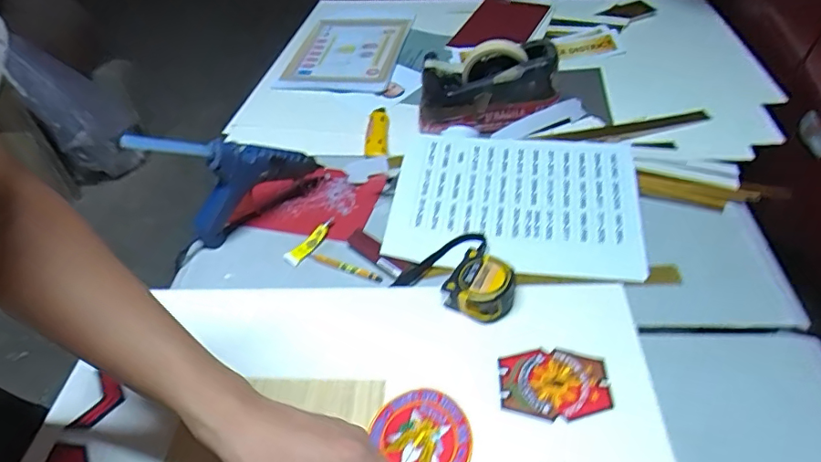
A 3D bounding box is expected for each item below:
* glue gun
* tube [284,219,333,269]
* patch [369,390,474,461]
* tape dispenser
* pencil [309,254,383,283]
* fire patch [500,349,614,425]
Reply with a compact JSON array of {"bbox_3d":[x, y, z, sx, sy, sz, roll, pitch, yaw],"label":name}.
[{"bbox_3d":[-0.213,-0.075,0.634,0.209,0.173,0.031,-30,48,-22],"label":"glue gun"},{"bbox_3d":[-0.123,0.013,0.654,0.024,0.013,0.081,26,53,30],"label":"tube"},{"bbox_3d":[0.015,0.183,0.462,0.076,0.009,0.089,-33,51,-20],"label":"patch"},{"bbox_3d":[0.106,-0.204,0.734,0.192,0.100,0.082,-6,45,3],"label":"tape dispenser"},{"bbox_3d":[-0.078,0.043,0.618,0.098,0.008,0.011,18,49,24],"label":"pencil"},{"bbox_3d":[0.134,0.143,0.485,0.095,0.005,0.069,-1,46,7],"label":"fire patch"}]

